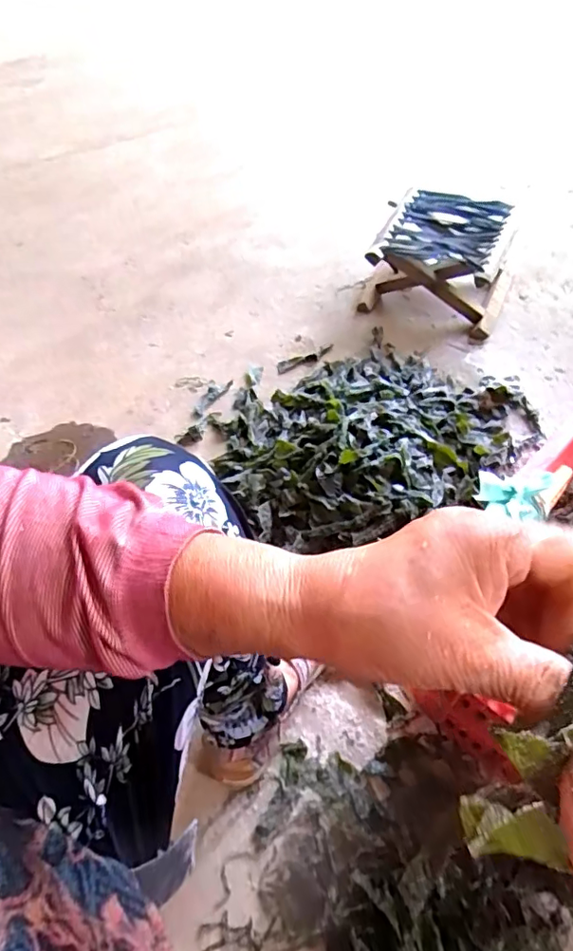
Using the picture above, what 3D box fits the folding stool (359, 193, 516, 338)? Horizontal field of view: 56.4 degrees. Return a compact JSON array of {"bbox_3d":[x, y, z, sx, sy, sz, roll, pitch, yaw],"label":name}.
[{"bbox_3d":[0.297,-0.411,1.033,0.261,0.144,0.236,18,57,17],"label":"folding stool"}]

